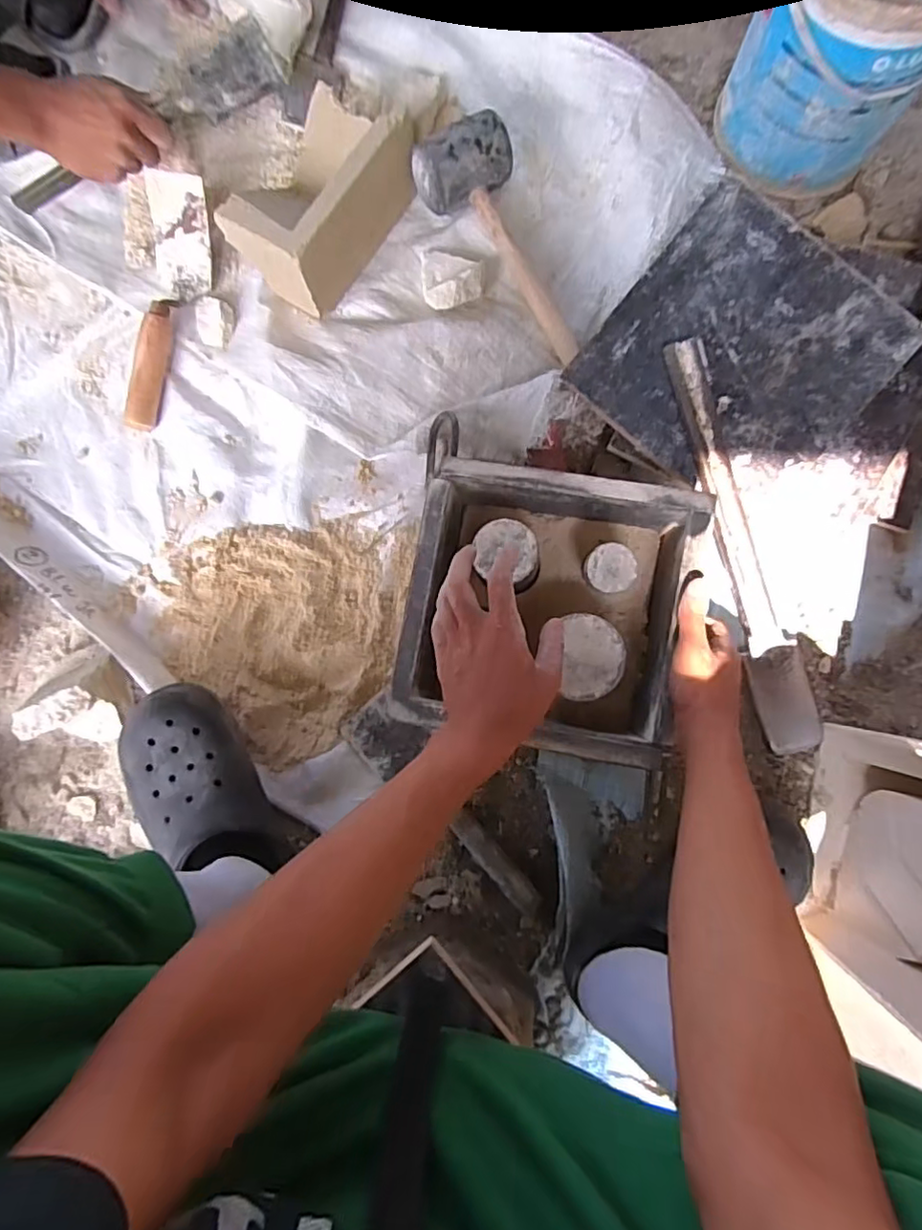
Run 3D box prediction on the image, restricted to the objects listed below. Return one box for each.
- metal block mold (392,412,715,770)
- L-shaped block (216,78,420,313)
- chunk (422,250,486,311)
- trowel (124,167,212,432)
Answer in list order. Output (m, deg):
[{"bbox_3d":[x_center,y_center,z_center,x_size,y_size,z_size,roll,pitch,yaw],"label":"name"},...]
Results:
[{"bbox_3d":[0.072,-0.025,0.555,0.245,0.099,0.271,11,89,4],"label":"metal block mold"},{"bbox_3d":[-0.150,-0.444,0.622,0.115,0.088,0.199,33,91,4],"label":"L-shaped block"},{"bbox_3d":[-0.010,-0.369,0.652,0.067,0.029,0.063,0,88,4],"label":"chunk"},{"bbox_3d":[-0.323,-0.337,0.649,0.067,0.053,0.261,10,89,4],"label":"trowel"}]

